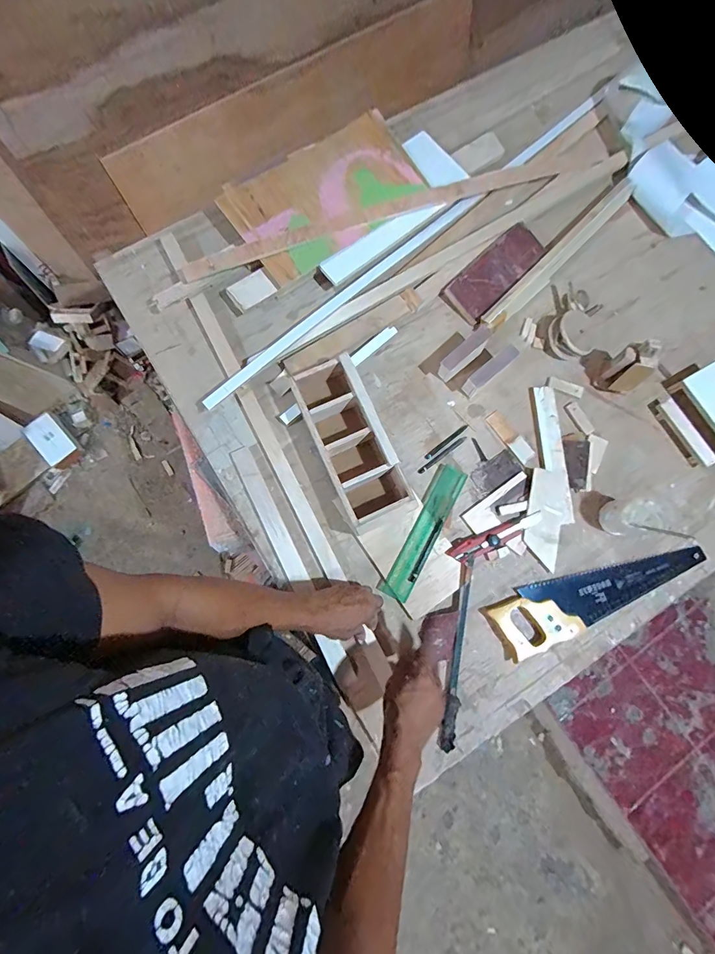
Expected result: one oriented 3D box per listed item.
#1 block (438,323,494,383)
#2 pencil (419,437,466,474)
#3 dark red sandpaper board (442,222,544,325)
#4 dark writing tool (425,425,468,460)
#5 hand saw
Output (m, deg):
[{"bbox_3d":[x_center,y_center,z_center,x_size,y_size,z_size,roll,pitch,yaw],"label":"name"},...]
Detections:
[{"bbox_3d":[0.199,-0.227,0.720,0.125,0.054,0.029,-40,81,-9],"label":"block"},{"bbox_3d":[0.158,-0.041,0.720,0.113,0.004,0.011,-36,80,-8],"label":"pencil"},{"bbox_3d":[0.275,-0.406,0.772,0.227,0.032,0.092,-43,81,-9],"label":"dark red sandpaper board"},{"bbox_3d":[0.167,-0.066,0.720,0.102,0.004,0.010,-38,81,-9],"label":"dark writing tool"},{"bbox_3d":[0.424,0.190,0.670,0.397,0.027,0.099,-23,79,-6],"label":"hand saw"}]

